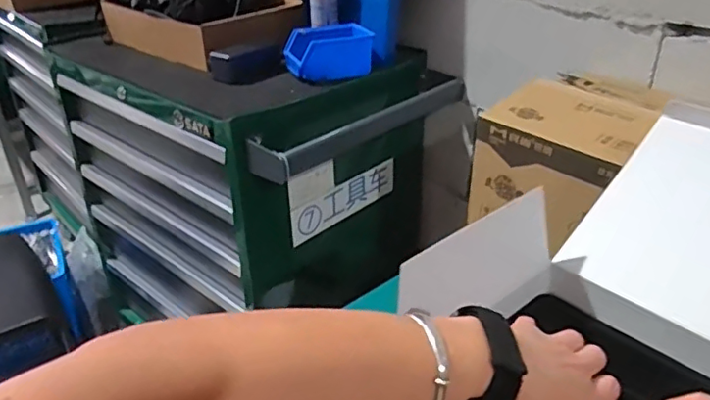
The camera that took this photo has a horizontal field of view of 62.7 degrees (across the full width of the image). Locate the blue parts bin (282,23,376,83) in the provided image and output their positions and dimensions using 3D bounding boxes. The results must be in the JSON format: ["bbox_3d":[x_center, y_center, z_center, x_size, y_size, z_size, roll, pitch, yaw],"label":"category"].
[{"bbox_3d":[-0.044,-0.254,1.015,0.149,0.066,0.115,-8,31,-10],"label":"blue parts bin"}]

